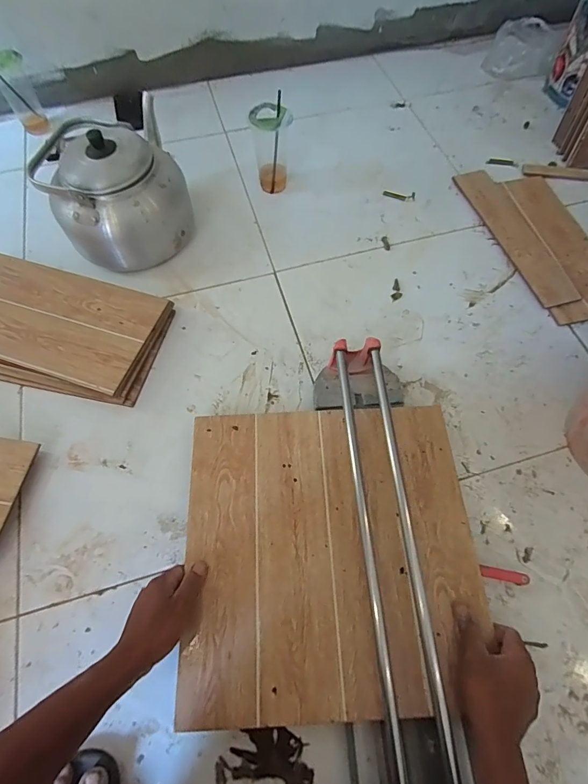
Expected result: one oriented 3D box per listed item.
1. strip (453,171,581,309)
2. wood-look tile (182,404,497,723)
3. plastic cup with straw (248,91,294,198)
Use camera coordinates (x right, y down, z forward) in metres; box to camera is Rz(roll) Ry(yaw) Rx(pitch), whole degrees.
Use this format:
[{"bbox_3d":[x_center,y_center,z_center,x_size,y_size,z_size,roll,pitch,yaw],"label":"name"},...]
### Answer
[{"bbox_3d":[0.459,-0.337,0.848,0.092,0.011,0.397,-12,64,-5],"label":"strip"},{"bbox_3d":[0.051,0.208,0.560,0.388,0.009,0.390,-2,63,-1],"label":"wood-look tile"},{"bbox_3d":[-0.046,-0.530,0.877,0.077,0.154,0.075,-11,64,-5],"label":"plastic cup with straw"}]

